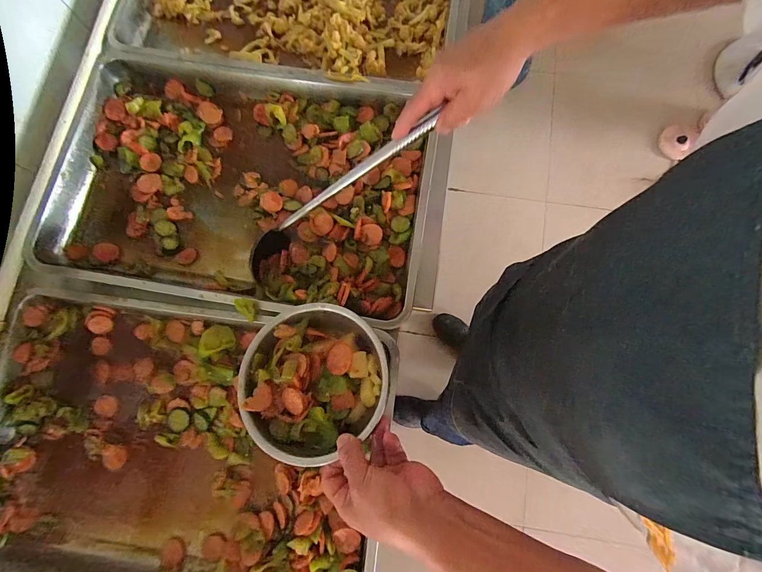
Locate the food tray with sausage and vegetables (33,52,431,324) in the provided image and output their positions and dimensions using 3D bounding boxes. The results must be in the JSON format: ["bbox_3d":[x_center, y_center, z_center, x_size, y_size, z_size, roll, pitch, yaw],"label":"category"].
[{"bbox_3d":[-0.227,-0.171,0.582,0.598,0.055,0.404,7,79,1],"label":"food tray with sausage and vegetables"}]

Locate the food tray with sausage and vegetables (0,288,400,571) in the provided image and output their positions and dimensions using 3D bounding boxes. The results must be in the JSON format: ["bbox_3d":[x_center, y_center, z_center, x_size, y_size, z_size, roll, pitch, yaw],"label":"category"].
[{"bbox_3d":[-0.292,0.222,0.511,0.587,0.054,0.393,9,79,1],"label":"food tray with sausage and vegetables"}]

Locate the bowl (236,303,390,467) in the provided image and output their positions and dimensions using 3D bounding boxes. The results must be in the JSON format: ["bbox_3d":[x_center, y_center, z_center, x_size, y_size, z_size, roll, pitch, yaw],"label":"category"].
[{"bbox_3d":[-0.080,0.108,0.423,0.169,0.063,0.162,0,79,-1],"label":"bowl"}]

